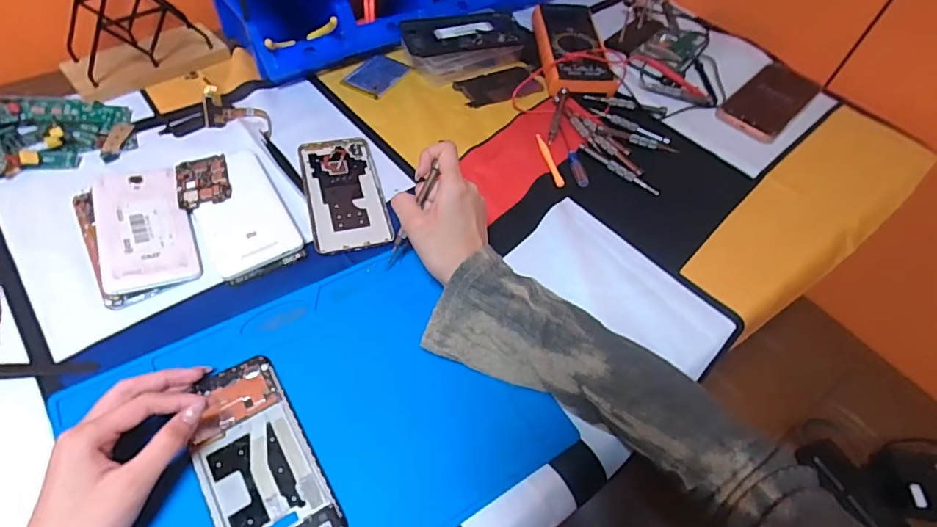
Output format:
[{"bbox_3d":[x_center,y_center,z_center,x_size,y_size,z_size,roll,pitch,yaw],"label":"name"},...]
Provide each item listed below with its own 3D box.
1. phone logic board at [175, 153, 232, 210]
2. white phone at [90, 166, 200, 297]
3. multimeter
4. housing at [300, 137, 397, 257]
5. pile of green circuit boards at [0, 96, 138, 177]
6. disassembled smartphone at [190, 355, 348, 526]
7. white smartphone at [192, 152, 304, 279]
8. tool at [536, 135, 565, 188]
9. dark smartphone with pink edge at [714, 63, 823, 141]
[{"bbox_3d":[-0.261,-0.081,0.487,0.048,0.005,0.066,-15,57,-16],"label":"phone logic board"},{"bbox_3d":[-0.294,-0.035,0.449,0.073,0.008,0.142,-12,56,-28],"label":"white phone"},{"bbox_3d":[0.139,-0.295,0.668,0.089,0.036,0.184,0,54,-6],"label":"multimeter"},{"bbox_3d":[-0.128,-0.076,0.507,0.073,0.005,0.155,-12,56,-14],"label":"housing"},{"bbox_3d":[-0.448,-0.132,0.506,0.177,0.026,0.092,-12,56,-14],"label":"pile of green circuit boards"},{"bbox_3d":[-0.146,0.136,0.342,0.071,0.010,0.150,-23,59,-20],"label":"disassembled smartphone"},{"bbox_3d":[-0.219,-0.052,0.474,0.076,0.010,0.146,-24,60,-21],"label":"white smartphone"},{"bbox_3d":[0.091,-0.119,0.556,0.010,0.004,0.084,-7,55,-10],"label":"tool"},{"bbox_3d":[0.403,-0.220,0.659,0.078,0.016,0.177,40,60,22],"label":"dark smartphone with pink edge"}]

